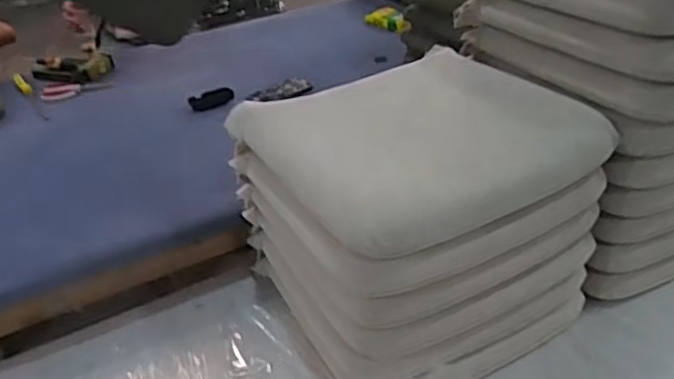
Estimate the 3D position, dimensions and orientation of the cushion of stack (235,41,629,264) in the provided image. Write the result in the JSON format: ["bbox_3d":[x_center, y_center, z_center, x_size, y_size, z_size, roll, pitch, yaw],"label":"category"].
[{"bbox_3d":[0.111,-0.092,0.965,0.427,0.096,0.410,-19,37,-20],"label":"cushion of stack"}]

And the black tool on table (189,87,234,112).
[{"bbox_3d":[-0.311,-0.226,1.595,0.107,0.025,0.052,-14,33,-13],"label":"black tool on table"}]

